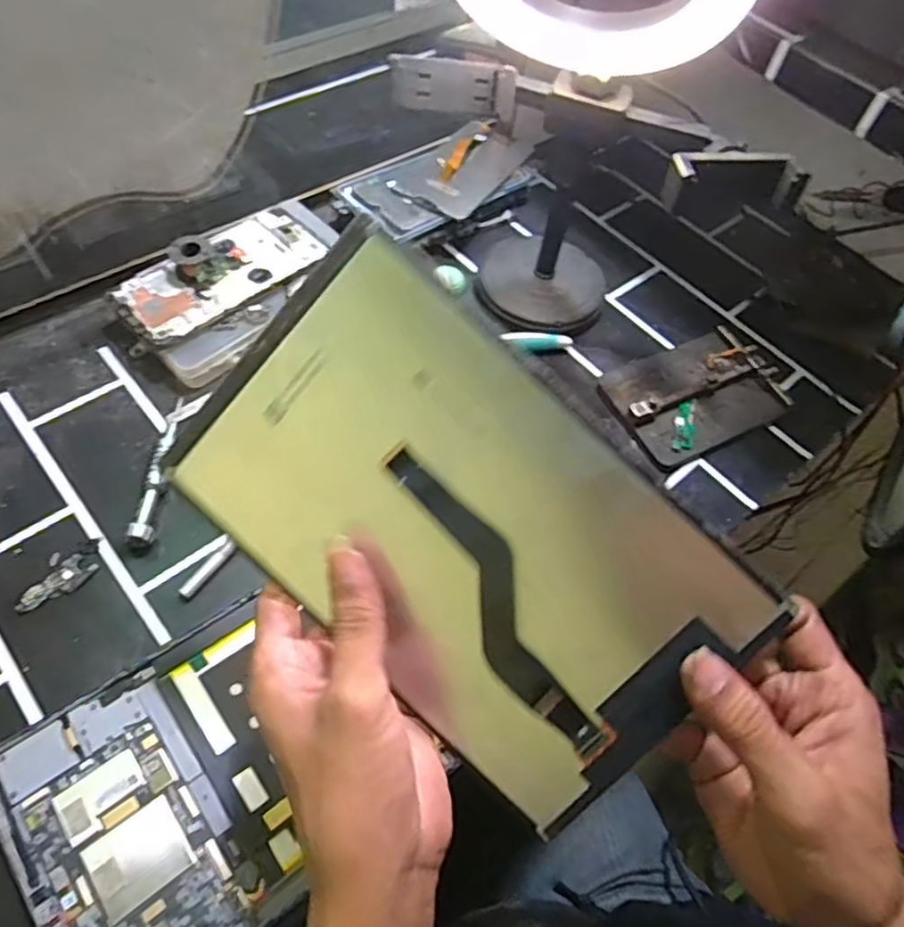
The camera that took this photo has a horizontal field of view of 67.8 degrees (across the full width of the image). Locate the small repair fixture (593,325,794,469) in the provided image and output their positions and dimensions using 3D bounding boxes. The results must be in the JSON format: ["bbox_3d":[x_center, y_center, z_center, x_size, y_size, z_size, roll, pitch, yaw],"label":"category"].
[{"bbox_3d":[0.183,-0.054,0.503,0.129,0.016,0.086,-22,60,-19],"label":"small repair fixture"}]

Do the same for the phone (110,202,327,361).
[{"bbox_3d":[-0.169,-0.140,0.498,0.157,0.009,0.071,-37,70,-24],"label":"phone"}]

